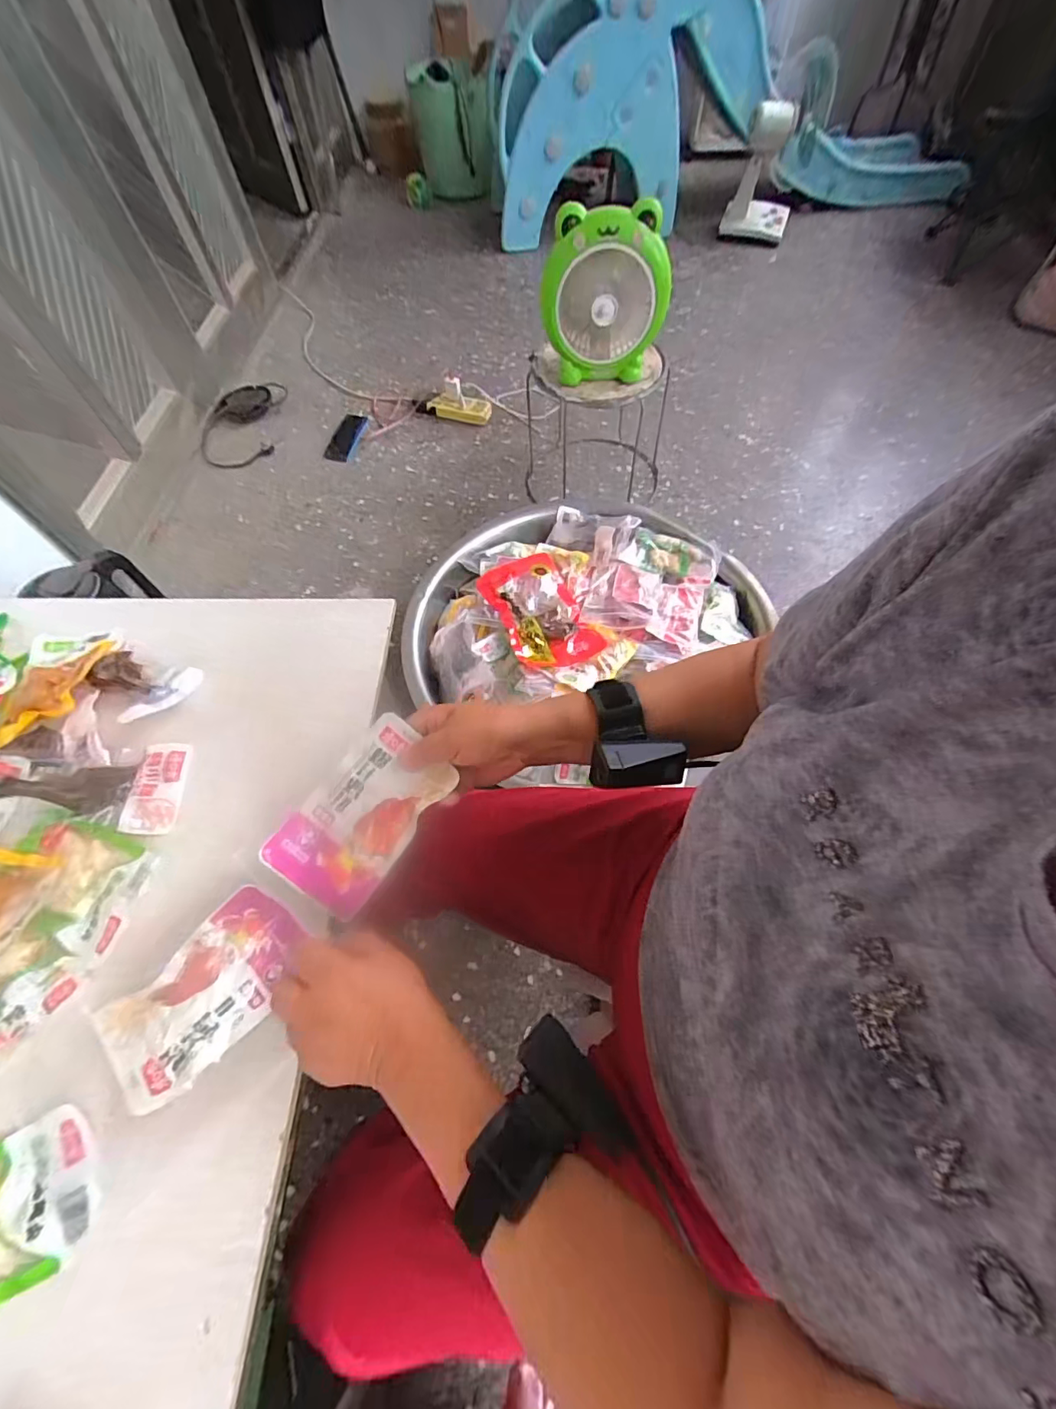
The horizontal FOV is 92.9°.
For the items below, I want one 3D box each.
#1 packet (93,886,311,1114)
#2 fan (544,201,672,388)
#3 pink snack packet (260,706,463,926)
[{"bbox_3d":[-0.225,0.200,0.350,0.134,0.019,0.077,-41,67,-18],"label":"packet"},{"bbox_3d":[0.148,-0.763,0.941,0.228,0.244,0.128,13,62,10],"label":"fan"},{"bbox_3d":[-0.126,0.082,0.382,0.082,0.007,0.138,35,79,8],"label":"pink snack packet"}]

